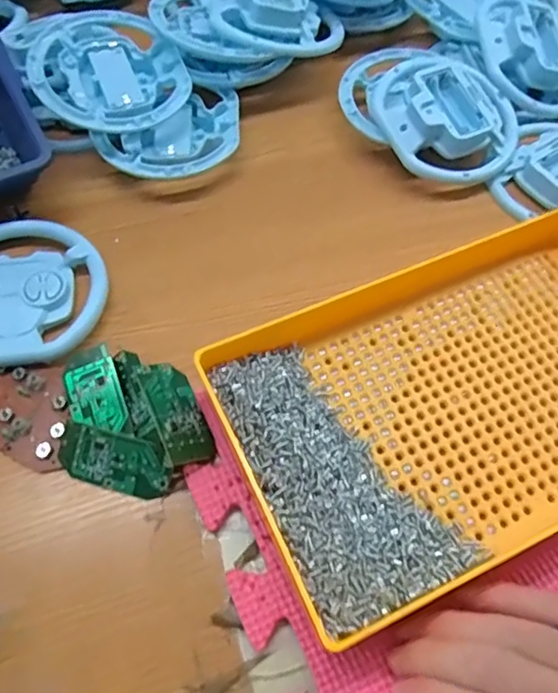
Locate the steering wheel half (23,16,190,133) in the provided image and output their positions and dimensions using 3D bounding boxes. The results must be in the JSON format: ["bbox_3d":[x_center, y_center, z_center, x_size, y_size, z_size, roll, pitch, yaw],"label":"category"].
[{"bbox_3d":[-0.115,-0.183,0.401,0.096,0.031,0.101,1,62,-1],"label":"steering wheel half"}]

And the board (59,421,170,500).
[{"bbox_3d":[-0.084,0.059,0.299,0.057,0.004,0.029,12,90,5],"label":"board"}]

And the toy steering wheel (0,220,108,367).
[{"bbox_3d":[-0.155,-0.031,0.346,0.101,0.016,0.096,1,62,-1],"label":"toy steering wheel"}]

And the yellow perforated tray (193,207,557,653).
[{"bbox_3d":[0.095,0.021,0.301,0.239,0.033,0.157,-22,65,-13],"label":"yellow perforated tray"}]

